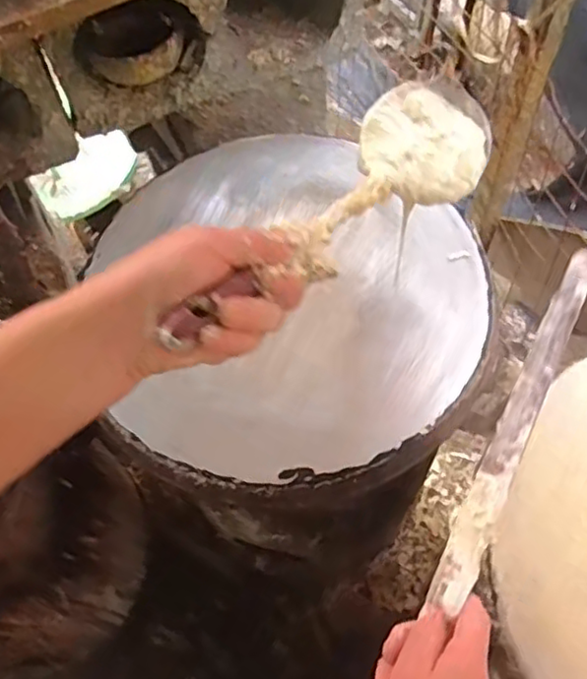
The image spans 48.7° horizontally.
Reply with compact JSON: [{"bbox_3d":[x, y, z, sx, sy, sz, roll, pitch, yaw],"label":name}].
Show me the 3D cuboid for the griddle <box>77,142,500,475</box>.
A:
[{"bbox_3d":[-0.023,-0.046,0.604,0.370,0.026,0.338,-1,62,2],"label":"griddle"}]

